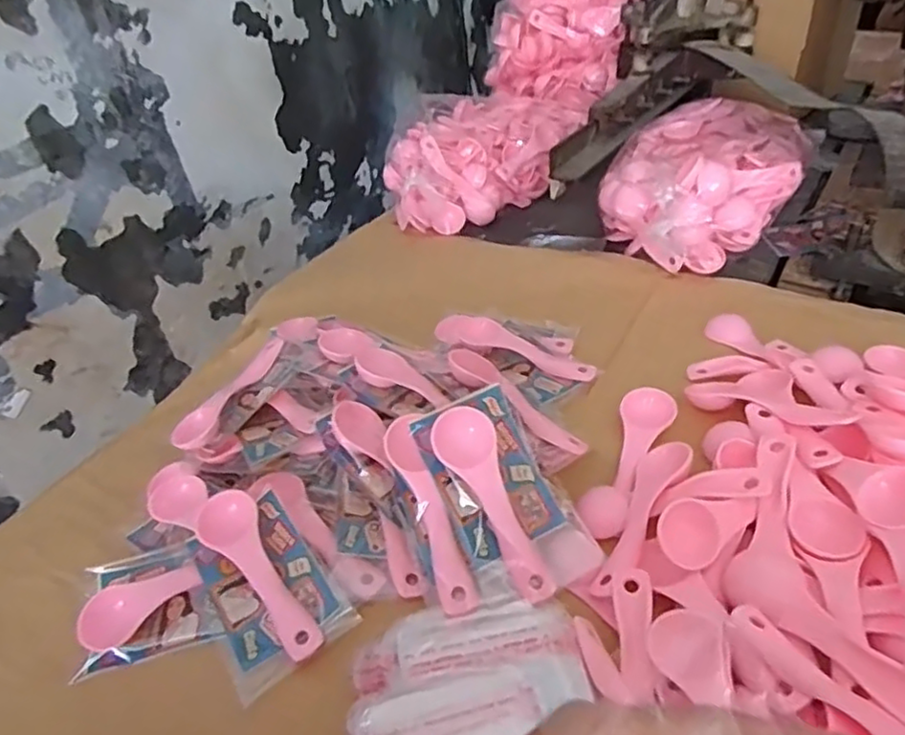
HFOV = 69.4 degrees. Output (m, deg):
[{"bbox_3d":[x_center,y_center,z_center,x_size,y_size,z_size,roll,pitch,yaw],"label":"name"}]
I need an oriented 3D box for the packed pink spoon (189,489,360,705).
[{"bbox_3d":[-0.111,0.121,0.375,0.064,0.018,0.109,-33,56,-19],"label":"packed pink spoon"}]

